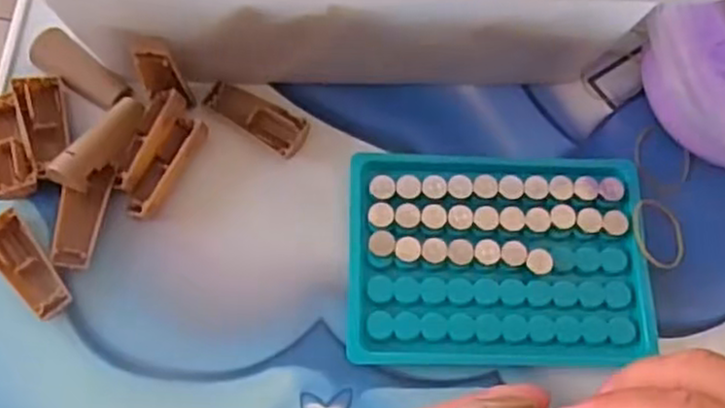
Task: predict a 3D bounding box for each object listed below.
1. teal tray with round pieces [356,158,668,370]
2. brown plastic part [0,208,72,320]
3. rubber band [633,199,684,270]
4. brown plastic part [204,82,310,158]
[{"bbox_3d":[0.060,0.022,0.322,0.130,0.009,0.096,1,72,-2],"label":"teal tray with round pieces"},{"bbox_3d":[-0.145,0.027,0.313,0.018,0.009,0.050,-40,77,-13],"label":"brown plastic part"},{"bbox_3d":[0.134,0.014,0.331,0.026,0.004,0.033,-7,74,-25],"label":"rubber band"},{"bbox_3d":[-0.049,-0.040,0.340,0.050,0.007,0.018,32,74,8],"label":"brown plastic part"}]

